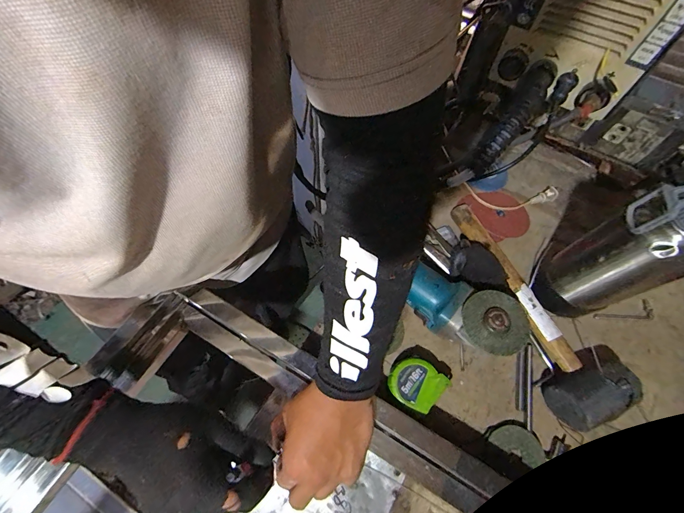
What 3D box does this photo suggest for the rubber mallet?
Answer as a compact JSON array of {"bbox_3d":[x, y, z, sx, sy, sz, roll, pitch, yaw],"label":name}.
[{"bbox_3d":[0.272,0.056,0.453,0.097,0.058,0.326,-15,66,-9],"label":"rubber mallet"}]

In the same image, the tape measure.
[{"bbox_3d":[0.093,0.165,0.413,0.061,0.035,0.058,40,69,15],"label":"tape measure"}]

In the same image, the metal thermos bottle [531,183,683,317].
[{"bbox_3d":[0.313,0.005,0.368,0.079,0.253,0.081,-19,67,-11],"label":"metal thermos bottle"}]

